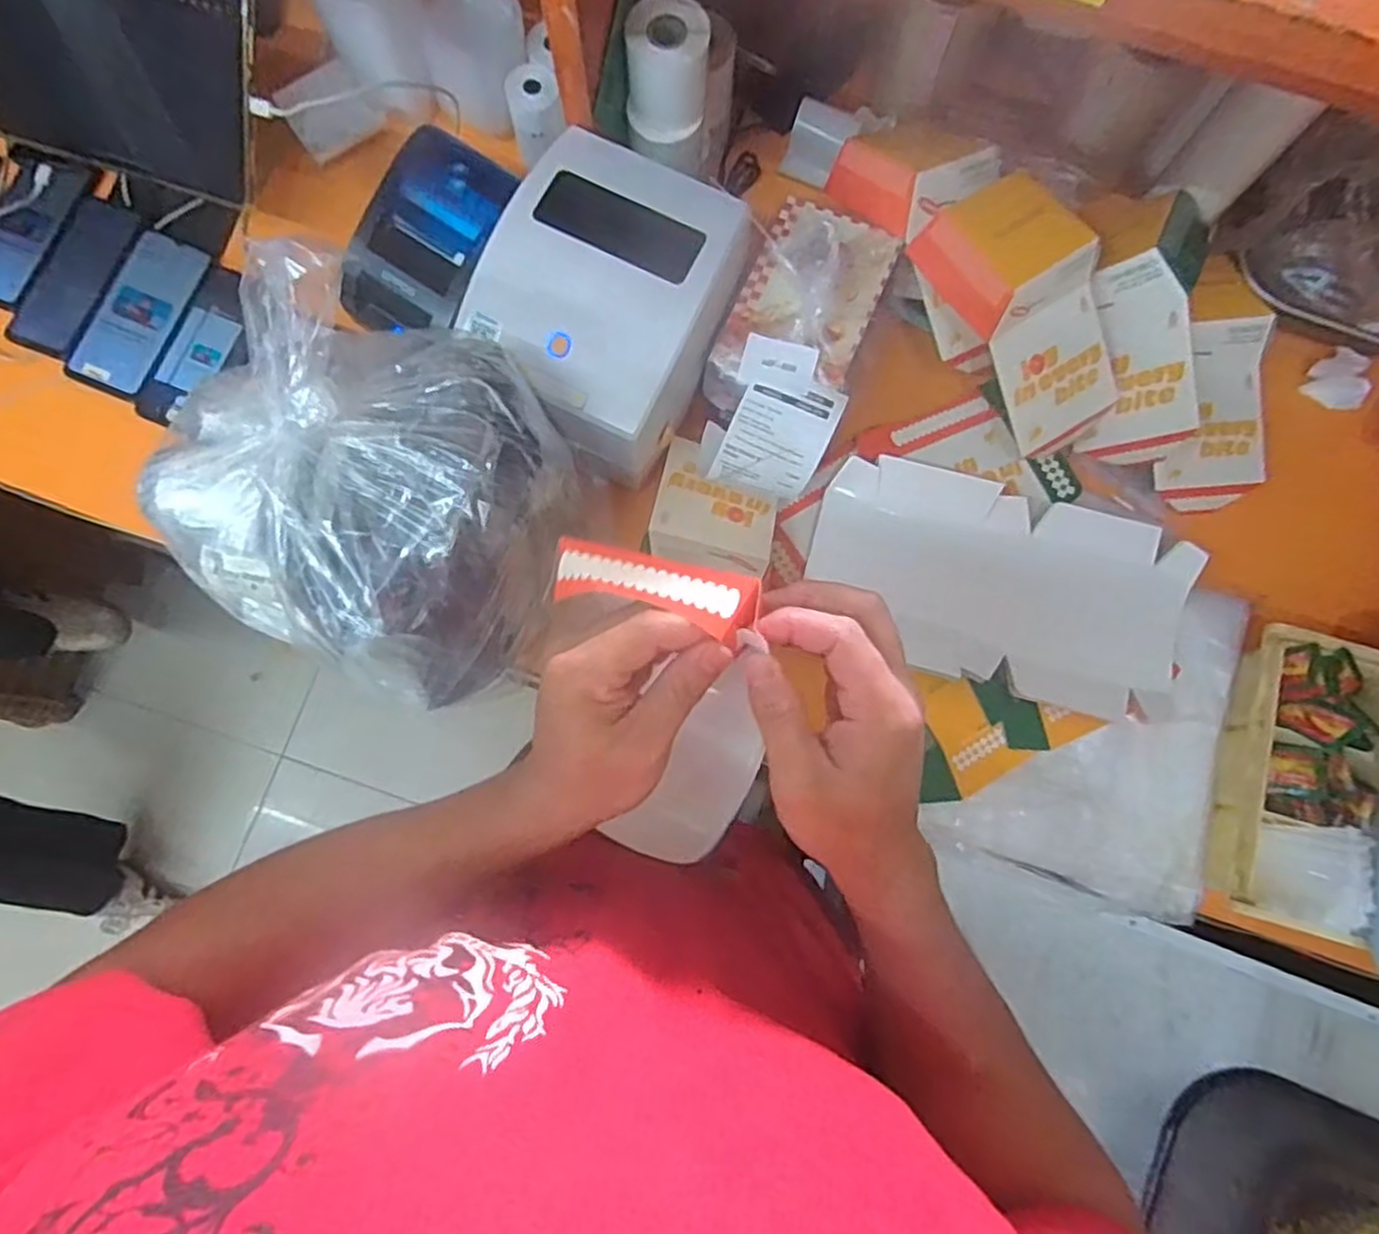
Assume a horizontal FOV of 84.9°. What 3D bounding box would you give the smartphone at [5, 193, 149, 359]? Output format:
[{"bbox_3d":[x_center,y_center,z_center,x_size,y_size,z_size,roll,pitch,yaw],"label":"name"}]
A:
[{"bbox_3d":[-0.586,-0.326,0.718,0.066,0.013,0.165,19,75,-6],"label":"smartphone"}]

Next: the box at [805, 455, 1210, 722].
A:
[{"bbox_3d":[0.269,-0.027,0.654,0.322,0.019,0.168,16,80,2],"label":"box"}]

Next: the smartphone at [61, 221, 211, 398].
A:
[{"bbox_3d":[-0.524,-0.292,0.721,0.075,0.008,0.167,19,76,-6],"label":"smartphone"}]

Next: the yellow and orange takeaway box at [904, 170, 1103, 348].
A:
[{"bbox_3d":[0.257,-0.299,0.613,0.101,0.043,0.105,-36,82,-6],"label":"yellow and orange takeaway box"}]

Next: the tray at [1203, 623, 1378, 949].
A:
[{"bbox_3d":[0.504,0.132,0.621,0.100,0.054,0.236,19,80,3],"label":"tray"}]

